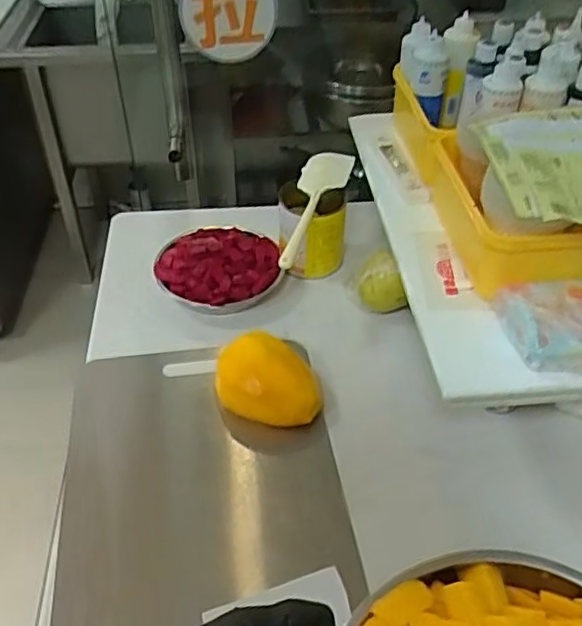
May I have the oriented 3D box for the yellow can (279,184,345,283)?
[{"bbox_3d":[0.031,-0.123,0.958,0.097,0.107,0.093,-7,44,-7],"label":"yellow can"}]

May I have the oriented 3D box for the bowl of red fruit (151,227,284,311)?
[{"bbox_3d":[-0.105,-0.068,0.937,0.178,0.051,0.159,-6,44,-6],"label":"bowl of red fruit"}]

